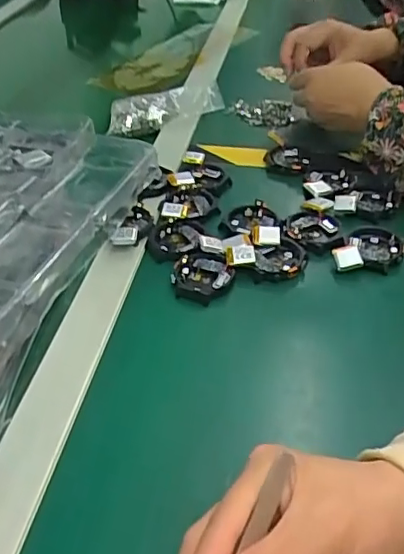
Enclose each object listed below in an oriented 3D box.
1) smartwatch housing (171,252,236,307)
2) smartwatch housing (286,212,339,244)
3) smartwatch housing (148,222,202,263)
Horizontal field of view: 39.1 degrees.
[{"bbox_3d":[0.000,-0.002,0.463,0.048,0.015,0.049,5,40,11],"label":"smartwatch housing"},{"bbox_3d":[0.099,-0.044,0.509,0.043,0.009,0.043,7,41,12],"label":"smartwatch housing"},{"bbox_3d":[-0.025,-0.031,0.502,0.048,0.013,0.046,-2,40,2],"label":"smartwatch housing"}]

